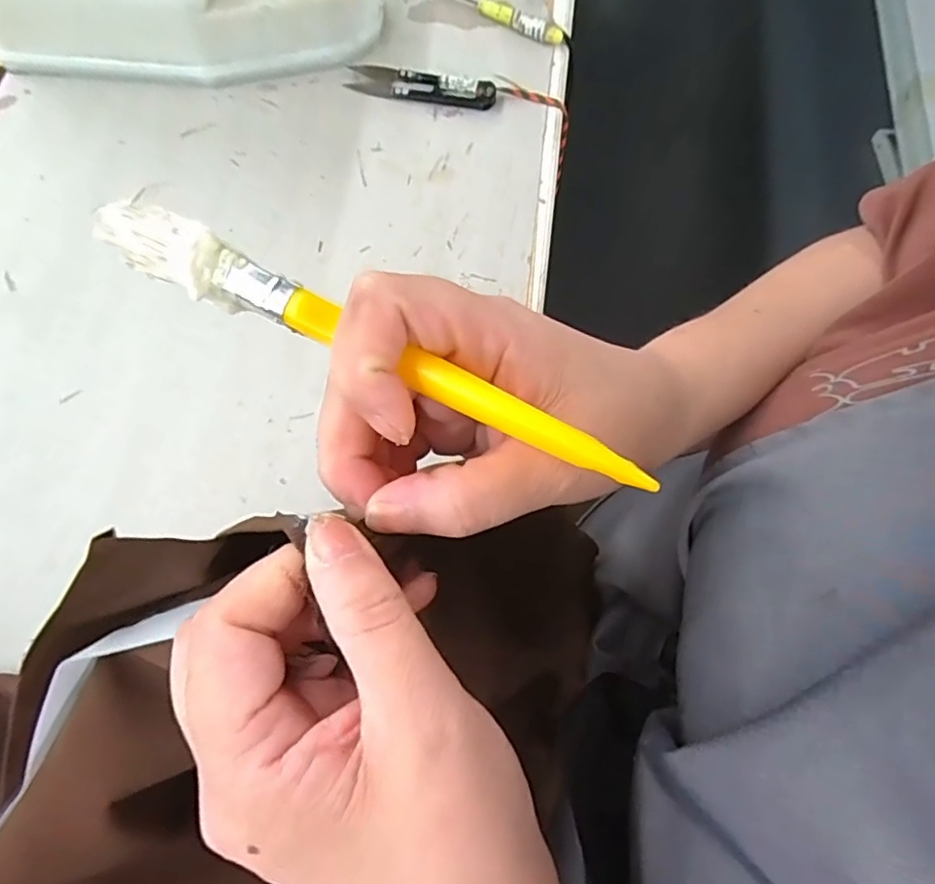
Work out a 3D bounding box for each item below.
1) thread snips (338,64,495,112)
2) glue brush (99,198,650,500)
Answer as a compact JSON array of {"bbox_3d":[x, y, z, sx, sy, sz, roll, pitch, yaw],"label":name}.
[{"bbox_3d":[-0.032,-0.244,0.414,0.101,0.011,0.025,11,72,1],"label":"thread snips"},{"bbox_3d":[-0.027,-0.028,0.168,0.168,0.009,0.016,26,73,2],"label":"glue brush"}]

